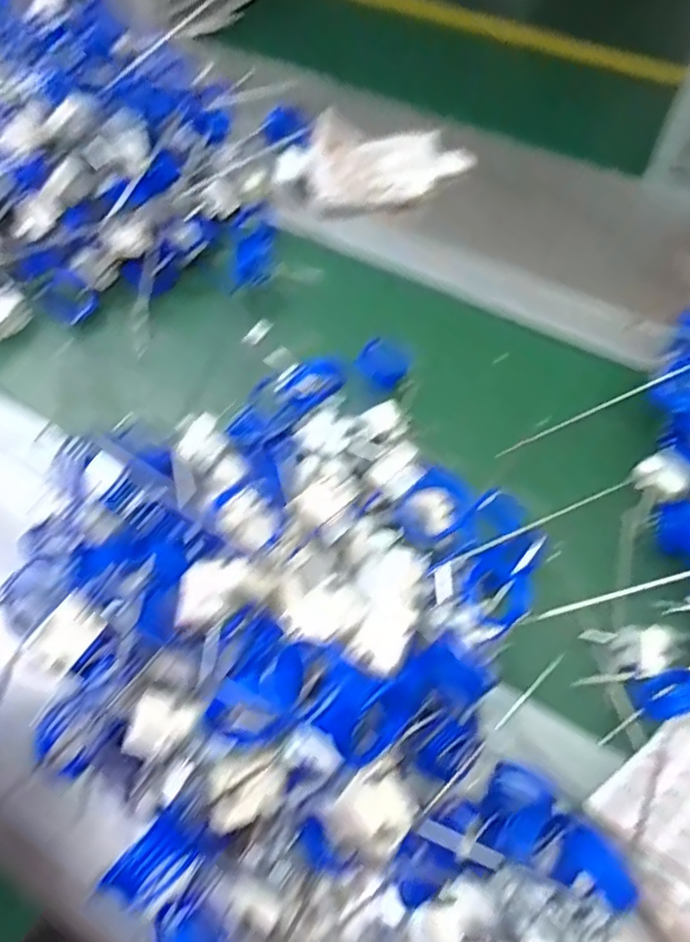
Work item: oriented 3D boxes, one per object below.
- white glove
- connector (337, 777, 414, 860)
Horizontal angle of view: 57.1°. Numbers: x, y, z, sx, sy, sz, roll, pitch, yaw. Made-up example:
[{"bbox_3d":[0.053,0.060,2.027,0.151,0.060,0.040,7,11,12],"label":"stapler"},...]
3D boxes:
[{"bbox_3d":[0.033,-0.354,0.726,0.218,0.047,0.107,-5,61,-2],"label":"white glove"},{"bbox_3d":[0.017,0.169,0.314,0.033,0.016,0.031,35,67,18],"label":"connector"}]

